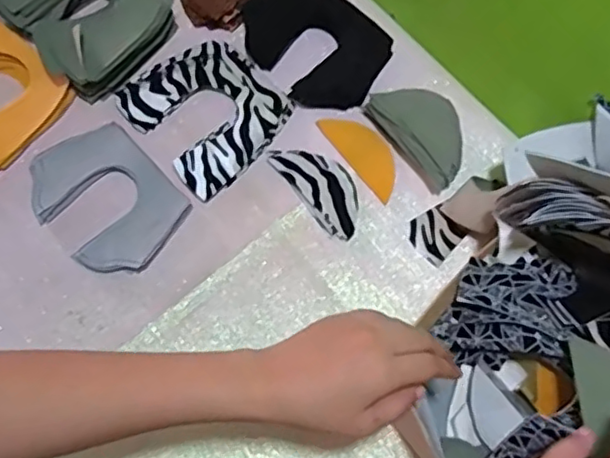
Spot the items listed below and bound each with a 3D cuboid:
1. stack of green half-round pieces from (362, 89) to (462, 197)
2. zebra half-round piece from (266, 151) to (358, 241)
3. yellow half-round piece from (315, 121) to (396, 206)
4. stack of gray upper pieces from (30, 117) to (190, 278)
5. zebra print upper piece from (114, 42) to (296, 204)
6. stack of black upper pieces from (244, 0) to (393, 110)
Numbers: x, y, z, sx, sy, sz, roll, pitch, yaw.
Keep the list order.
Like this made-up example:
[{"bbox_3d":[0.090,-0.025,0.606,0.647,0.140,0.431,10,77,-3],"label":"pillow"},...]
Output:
[{"bbox_3d":[0.124,-0.103,0.651,0.070,0.028,0.121,-31,73,-16],"label":"stack of green half-round pieces"},{"bbox_3d":[0.019,-0.045,0.640,0.057,0.006,0.116,-35,76,-17],"label":"zebra half-round piece"},{"bbox_3d":[0.065,-0.082,0.664,0.048,0.004,0.111,-34,74,-16],"label":"yellow half-round piece"},{"bbox_3d":[-0.195,-0.031,0.611,0.116,0.018,0.157,-41,76,-18],"label":"stack of gray upper pieces"},{"bbox_3d":[-0.098,-0.127,0.662,0.148,0.014,0.156,-39,76,-18],"label":"zebra print upper piece"},{"bbox_3d":[0.008,-0.211,0.699,0.165,0.033,0.121,42,71,12],"label":"stack of black upper pieces"}]

